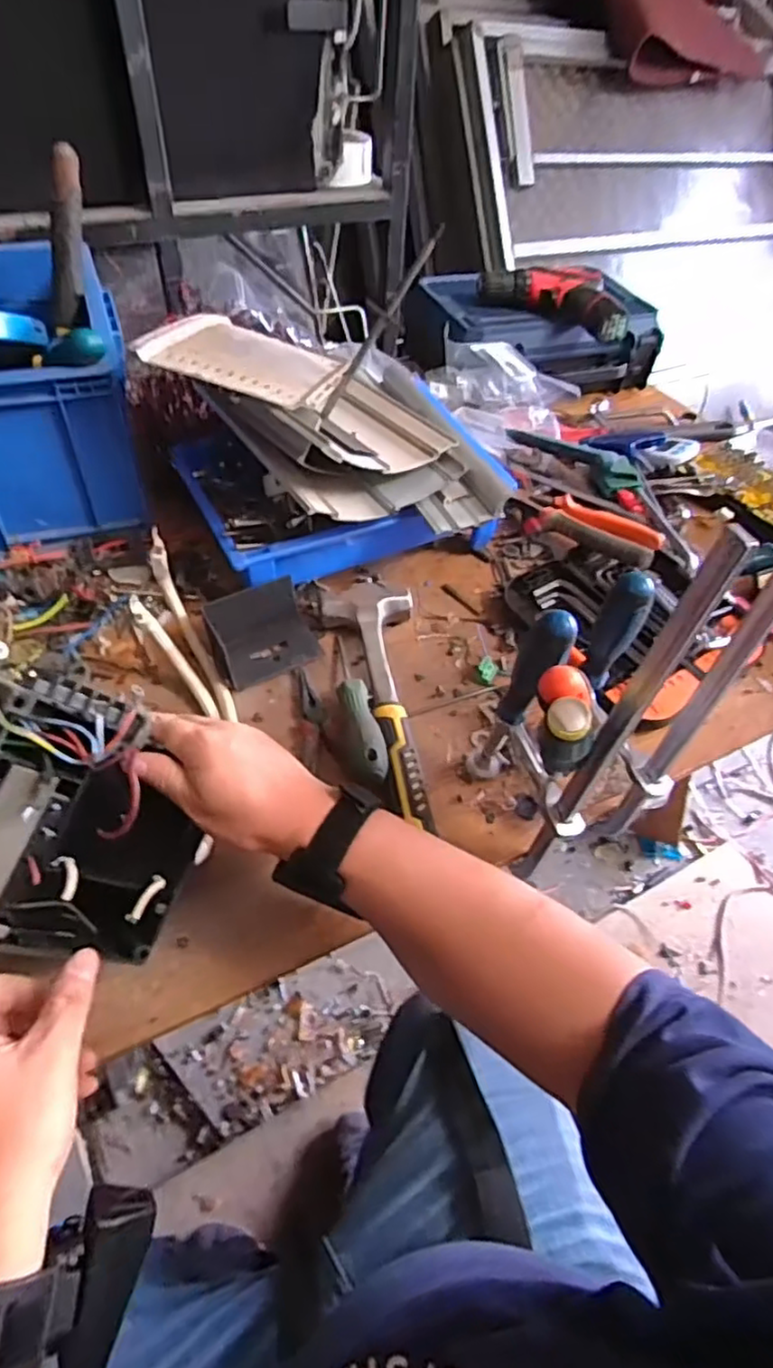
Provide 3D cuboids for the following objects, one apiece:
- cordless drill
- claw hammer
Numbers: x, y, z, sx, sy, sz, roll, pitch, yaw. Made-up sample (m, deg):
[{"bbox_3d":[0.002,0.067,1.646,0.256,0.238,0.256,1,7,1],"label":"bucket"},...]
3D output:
[{"bbox_3d":[0.233,-0.542,0.942,0.202,0.060,0.169,6,48,0],"label":"cordless drill"},{"bbox_3d":[-0.013,0.013,0.595,0.090,0.039,0.279,0,49,-5],"label":"claw hammer"}]

